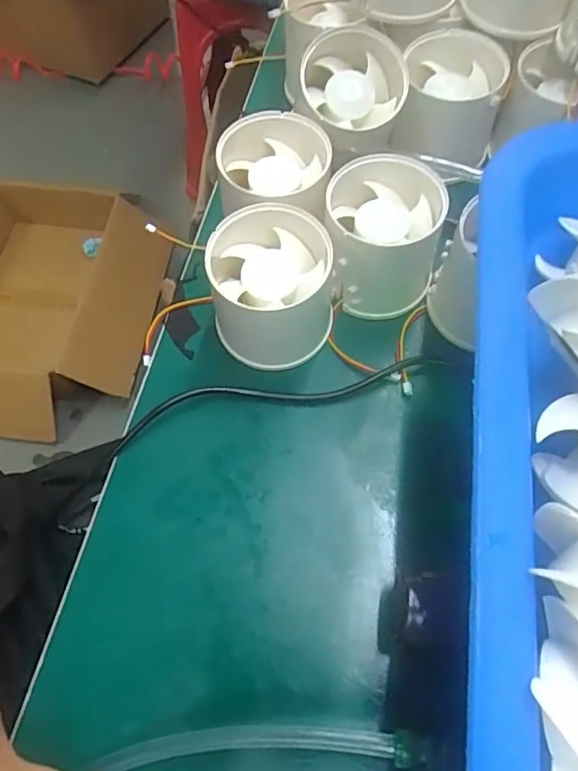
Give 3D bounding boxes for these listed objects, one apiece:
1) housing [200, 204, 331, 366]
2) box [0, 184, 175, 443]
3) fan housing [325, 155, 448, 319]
[{"bbox_3d":[-0.008,-0.041,0.251,0.053,0.053,0.047,-2,64,0],"label":"housing"},{"bbox_3d":[-0.485,-0.149,1.118,0.402,0.154,0.506,8,64,5],"label":"box"},{"bbox_3d":[0.042,-0.067,0.262,0.050,0.050,0.050,0,64,1],"label":"fan housing"}]

